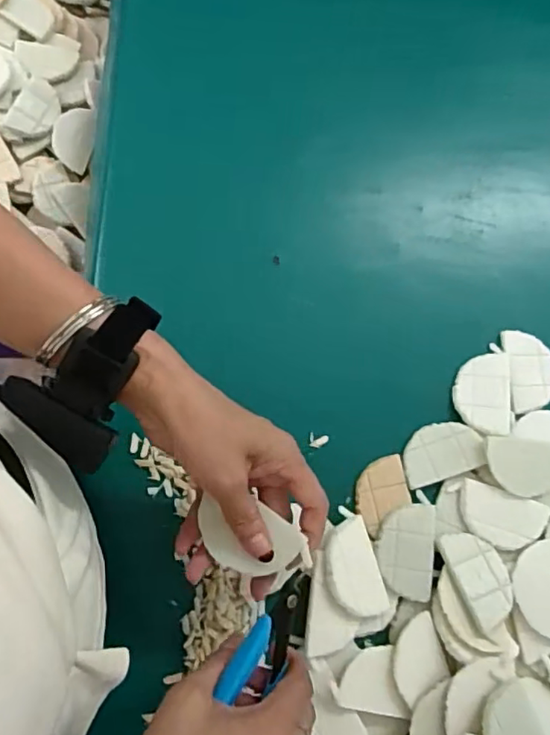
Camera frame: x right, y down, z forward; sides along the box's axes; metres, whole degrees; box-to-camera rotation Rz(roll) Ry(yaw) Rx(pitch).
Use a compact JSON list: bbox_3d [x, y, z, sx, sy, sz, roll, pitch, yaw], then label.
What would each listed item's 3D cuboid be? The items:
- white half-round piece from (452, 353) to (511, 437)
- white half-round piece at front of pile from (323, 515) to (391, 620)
[{"bbox_3d":[0.168,0.020,0.468,0.044,0.008,0.068,5,76,0],"label":"white half-round piece"},{"bbox_3d":[0.056,0.147,0.420,0.043,0.007,0.068,-8,73,-31],"label":"white half-round piece at front of pile"}]

